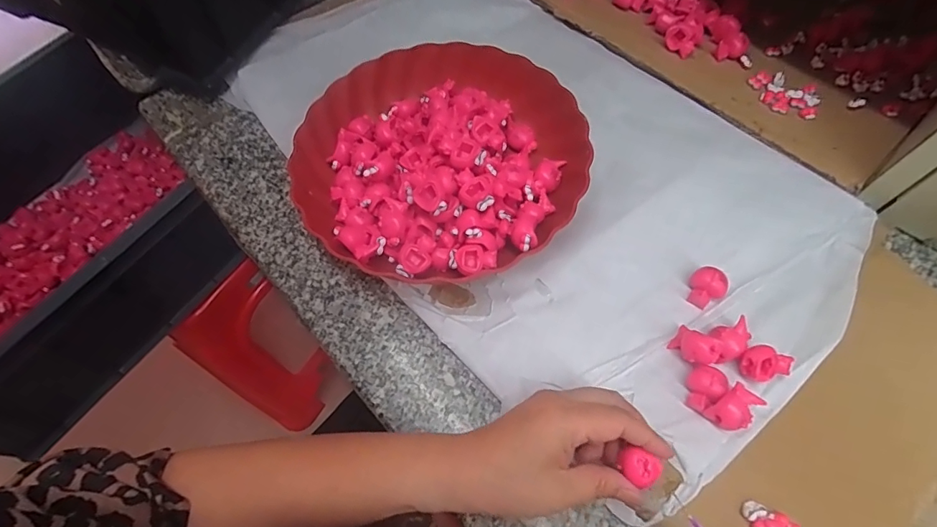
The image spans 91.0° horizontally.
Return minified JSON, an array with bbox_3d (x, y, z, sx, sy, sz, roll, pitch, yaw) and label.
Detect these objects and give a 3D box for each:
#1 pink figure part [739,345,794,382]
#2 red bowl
[{"bbox_3d":[0.206,0.070,0.324,0.034,0.022,0.023,-7,65,0],"label":"pink figure part"},{"bbox_3d":[-0.024,-0.095,0.398,0.232,0.063,0.227,-1,66,3],"label":"red bowl"}]

